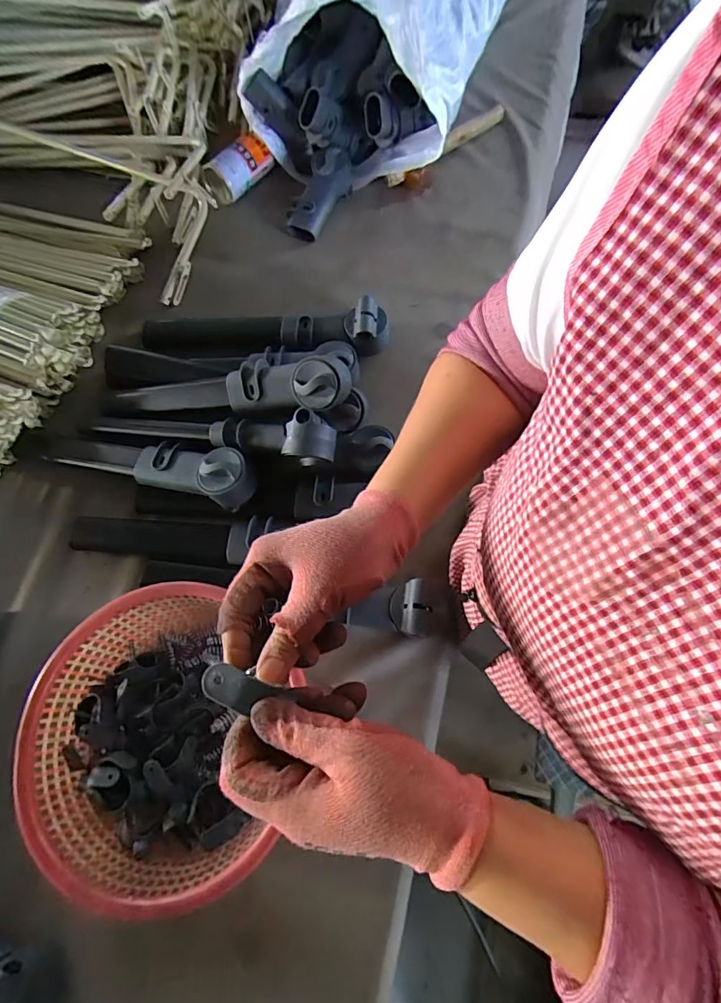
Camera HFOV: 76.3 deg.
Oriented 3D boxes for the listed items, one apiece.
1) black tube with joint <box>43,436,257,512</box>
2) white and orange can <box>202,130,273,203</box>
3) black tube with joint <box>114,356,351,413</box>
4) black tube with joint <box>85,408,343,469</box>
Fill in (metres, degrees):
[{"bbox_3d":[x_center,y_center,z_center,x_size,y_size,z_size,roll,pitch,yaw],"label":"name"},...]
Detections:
[{"bbox_3d":[-0.295,-0.056,0.635,0.352,0.046,0.070,11,73,21],"label":"black tube with joint"},{"bbox_3d":[-0.217,-0.588,0.803,0.136,0.052,0.061,-43,74,-12],"label":"white and orange can"},{"bbox_3d":[-0.186,-0.154,0.630,0.360,0.067,0.069,1,69,22],"label":"black tube with joint"},{"bbox_3d":[-0.214,-0.096,0.627,0.381,0.049,0.058,7,70,19],"label":"black tube with joint"}]

